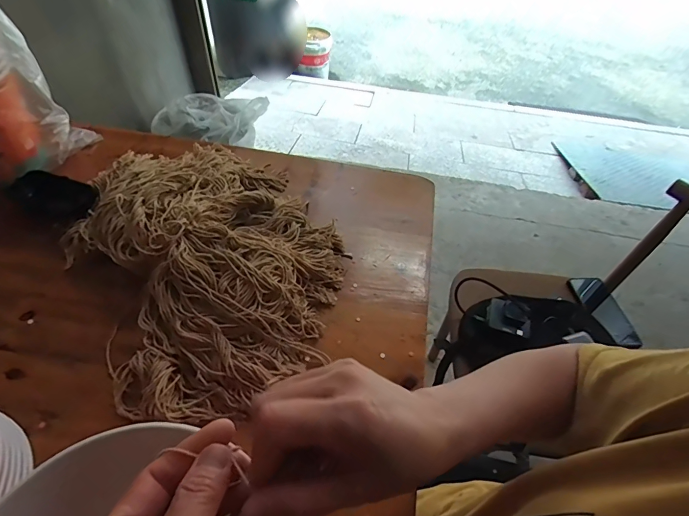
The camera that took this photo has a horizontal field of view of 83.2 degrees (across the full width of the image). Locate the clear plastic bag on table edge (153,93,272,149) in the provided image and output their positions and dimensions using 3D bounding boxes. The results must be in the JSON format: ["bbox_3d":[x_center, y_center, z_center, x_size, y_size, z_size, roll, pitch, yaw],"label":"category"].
[{"bbox_3d":[-0.422,-0.427,1.226,0.361,0.113,0.188,-8,51,-11],"label":"clear plastic bag on table edge"}]

